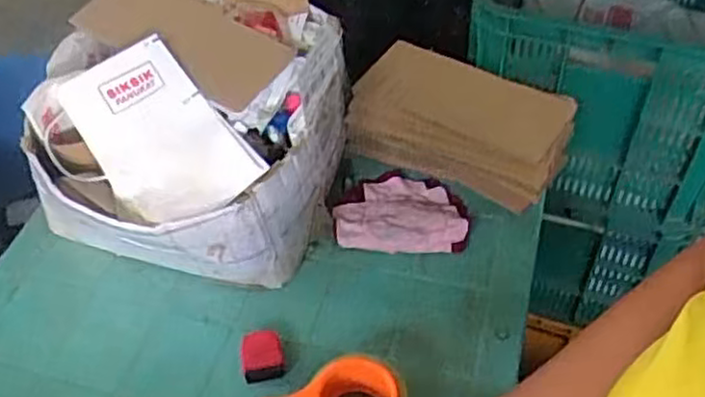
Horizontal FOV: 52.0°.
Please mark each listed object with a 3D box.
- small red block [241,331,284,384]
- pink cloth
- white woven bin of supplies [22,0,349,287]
[{"bbox_3d":[-0.096,0.165,0.774,0.044,0.022,0.052,-11,49,-8],"label":"small red block"},{"bbox_3d":[0.061,0.015,0.912,0.169,0.035,0.122,8,49,9],"label":"pink cloth"},{"bbox_3d":[-0.190,-0.086,0.903,0.342,0.195,0.389,8,49,9],"label":"white woven bin of supplies"}]

